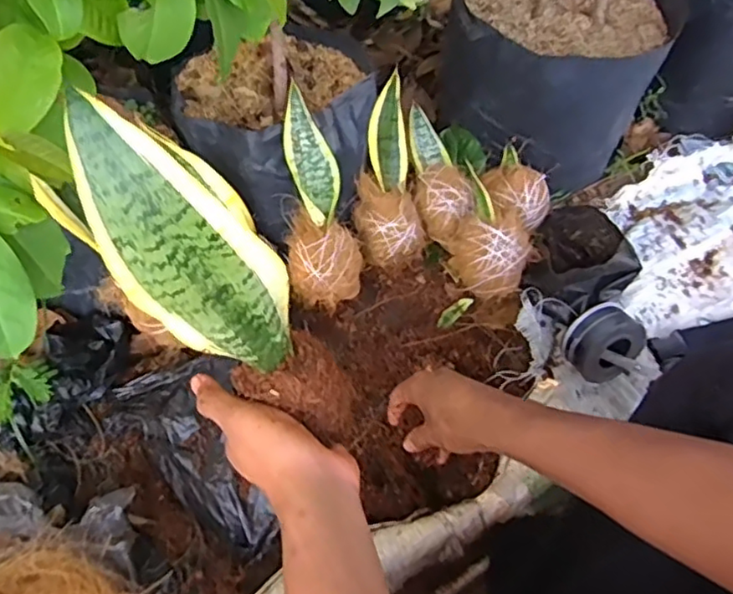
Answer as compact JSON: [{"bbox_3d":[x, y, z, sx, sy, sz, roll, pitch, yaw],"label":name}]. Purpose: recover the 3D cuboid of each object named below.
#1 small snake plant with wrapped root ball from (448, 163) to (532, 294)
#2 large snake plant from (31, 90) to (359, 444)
[{"bbox_3d":[0.147,-0.062,0.736,0.097,0.110,0.083,27,62,11],"label":"small snake plant with wrapped root ball"},{"bbox_3d":[-0.073,0.008,0.355,0.055,0.271,0.056,5,56,28],"label":"large snake plant"}]

